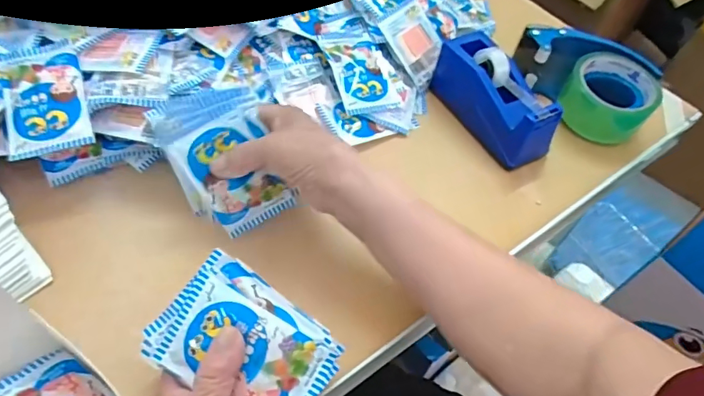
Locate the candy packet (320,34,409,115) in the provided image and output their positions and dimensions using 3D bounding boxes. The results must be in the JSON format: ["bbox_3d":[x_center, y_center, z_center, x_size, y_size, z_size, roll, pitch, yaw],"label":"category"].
[{"bbox_3d":[0.016,-0.142,0.533,0.077,0.010,0.098,-14,72,-23],"label":"candy packet"}]

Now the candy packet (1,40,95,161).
[{"bbox_3d":[-0.264,-0.087,0.413,0.065,0.009,0.102,-15,73,-8],"label":"candy packet"}]

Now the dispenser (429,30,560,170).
[{"bbox_3d":[0.154,-0.110,0.518,0.051,0.072,0.146,-22,58,-21],"label":"dispenser"}]

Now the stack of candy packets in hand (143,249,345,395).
[{"bbox_3d":[-0.073,0.105,0.325,0.117,0.051,0.085,37,91,7],"label":"stack of candy packets in hand"}]

